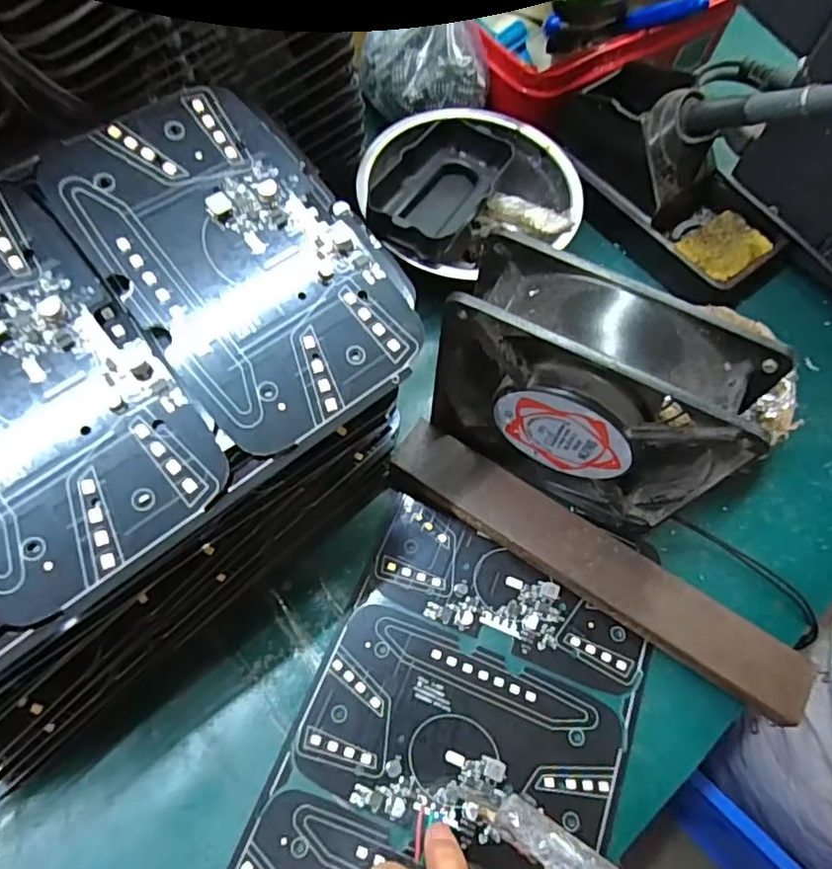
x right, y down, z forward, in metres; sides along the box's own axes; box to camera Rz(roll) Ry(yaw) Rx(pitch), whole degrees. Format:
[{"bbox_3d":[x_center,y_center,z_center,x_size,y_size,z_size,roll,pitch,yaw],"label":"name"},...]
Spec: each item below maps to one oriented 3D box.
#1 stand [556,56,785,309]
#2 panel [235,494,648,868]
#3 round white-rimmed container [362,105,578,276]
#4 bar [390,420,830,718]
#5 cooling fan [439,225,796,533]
[{"bbox_3d":[0.154,-0.155,0.355,0.071,0.072,0.150,-38,72,-18],"label":"stand"},{"bbox_3d":[0.016,0.139,0.251,0.132,0.004,0.195,21,65,7],"label":"panel"},{"bbox_3d":[0.029,-0.140,0.349,0.121,0.033,0.116,4,60,-6],"label":"round white-rimmed container"},{"bbox_3d":[0.080,0.061,0.281,0.205,0.018,0.031,32,67,12],"label":"bar"},{"bbox_3d":[0.067,-0.015,0.254,0.126,0.107,0.044,28,66,10],"label":"cooling fan"}]

